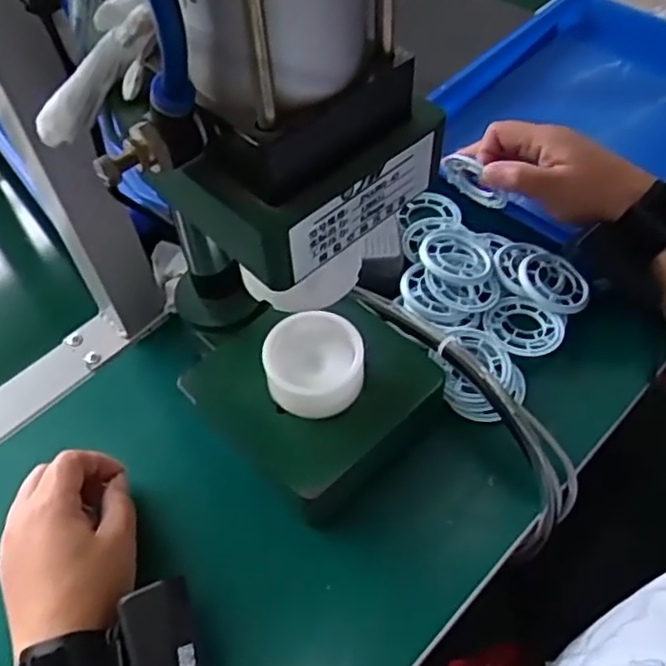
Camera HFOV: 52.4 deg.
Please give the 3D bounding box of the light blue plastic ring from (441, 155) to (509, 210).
[{"bbox_3d":[0.111,-0.117,0.532,0.054,0.048,0.004,25,75,21],"label":"light blue plastic ring"}]

